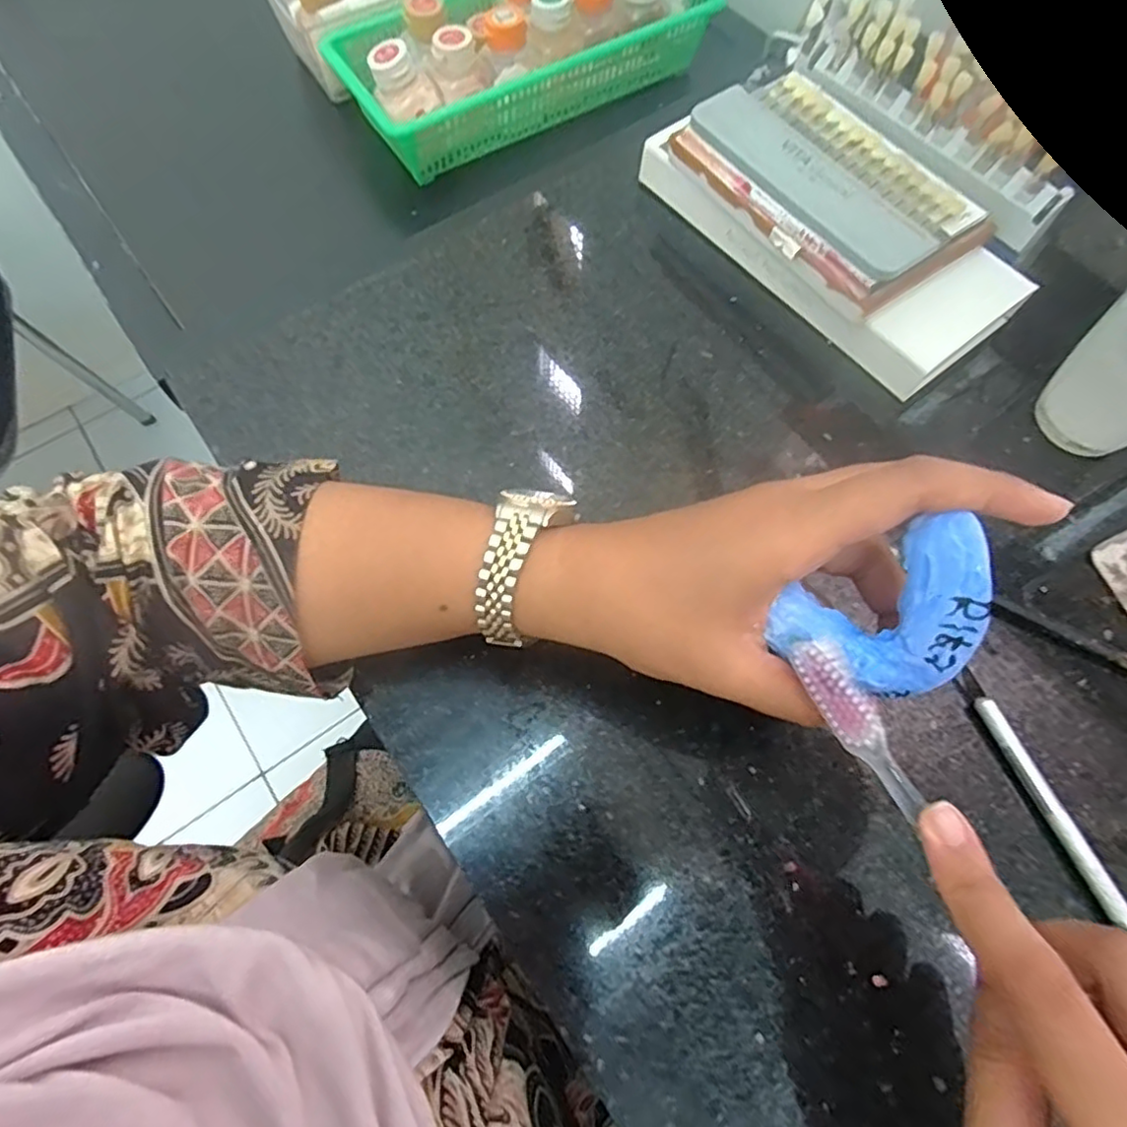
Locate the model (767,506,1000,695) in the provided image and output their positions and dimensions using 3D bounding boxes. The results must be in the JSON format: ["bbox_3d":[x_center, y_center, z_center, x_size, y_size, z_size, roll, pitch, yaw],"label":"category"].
[{"bbox_3d":[0.100,0.011,0.203,0.057,0.061,0.025,12,23,20],"label":"model"}]

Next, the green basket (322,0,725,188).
[{"bbox_3d":[-0.025,-0.419,0.507,0.303,0.075,0.129,-30,72,-12],"label":"green basket"}]

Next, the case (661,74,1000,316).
[{"bbox_3d":[0.139,-0.206,0.337,0.084,0.026,0.152,-37,73,-14],"label":"case"}]

